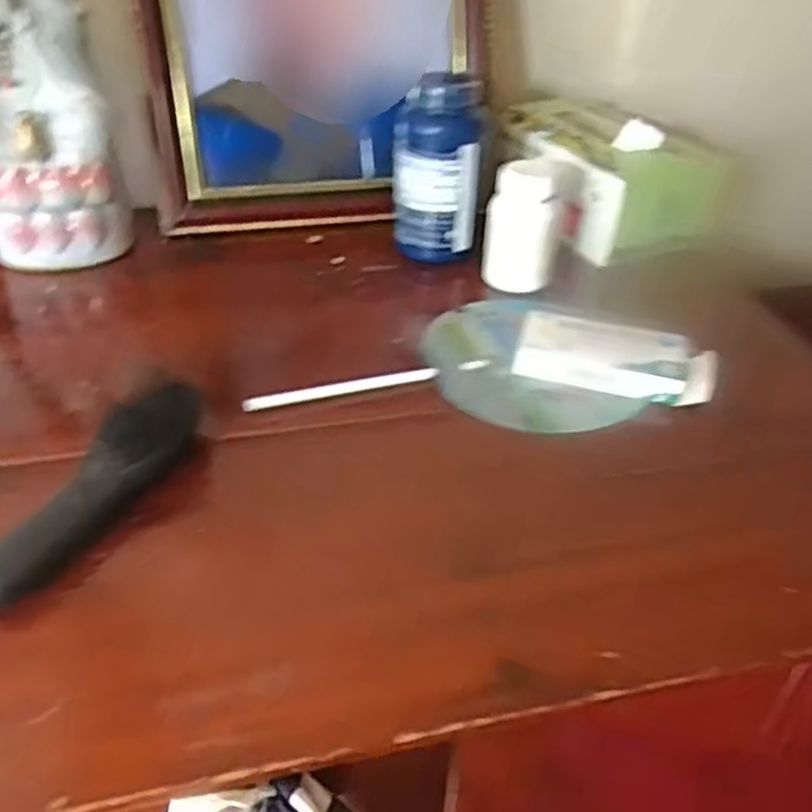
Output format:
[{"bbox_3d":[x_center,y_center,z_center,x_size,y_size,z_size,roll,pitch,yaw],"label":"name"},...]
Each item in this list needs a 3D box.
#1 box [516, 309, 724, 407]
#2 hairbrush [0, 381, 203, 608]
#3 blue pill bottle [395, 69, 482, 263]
[{"bbox_3d":[0.147,-0.035,0.520,0.133,0.022,0.063,11,40,12],"label":"box"},{"bbox_3d":[-0.167,0.042,0.402,0.031,0.043,0.159,21,43,23],"label":"hairbrush"},{"bbox_3d":[0.027,-0.203,0.632,0.069,0.143,0.061,3,39,2],"label":"blue pill bottle"}]

